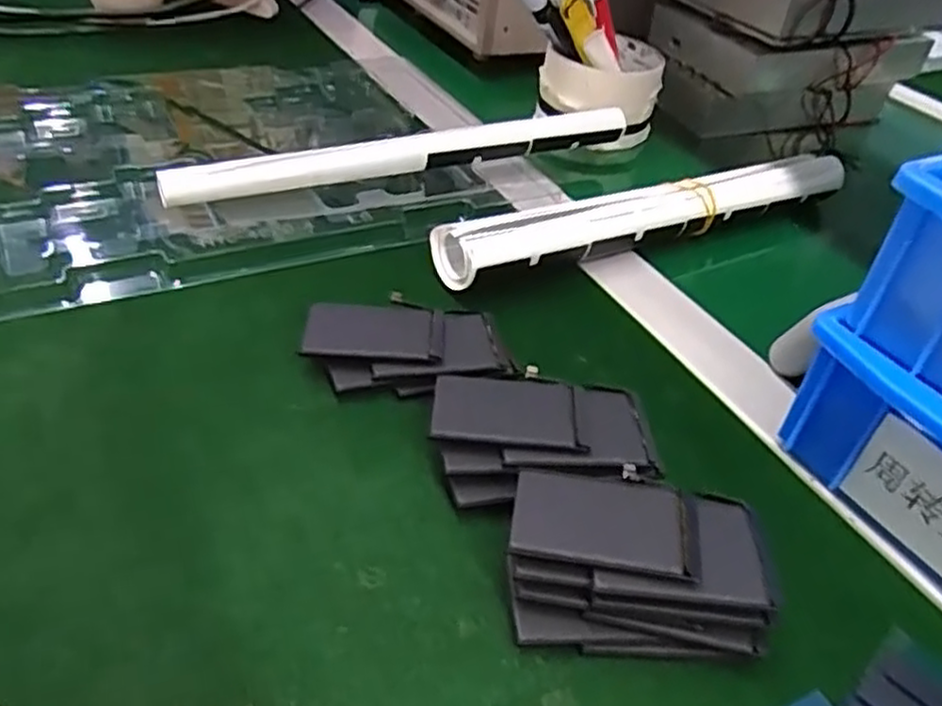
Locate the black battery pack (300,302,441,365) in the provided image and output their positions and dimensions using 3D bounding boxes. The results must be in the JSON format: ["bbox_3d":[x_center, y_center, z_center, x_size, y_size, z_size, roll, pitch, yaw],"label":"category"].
[{"bbox_3d":[-0.042,-0.009,0.324,0.059,0.004,0.034,4,42,-4],"label":"black battery pack"}]

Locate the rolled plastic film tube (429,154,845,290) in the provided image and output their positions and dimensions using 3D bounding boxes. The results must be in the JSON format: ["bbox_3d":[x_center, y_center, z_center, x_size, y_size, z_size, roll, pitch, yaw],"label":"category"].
[{"bbox_3d":[0.117,-0.083,0.433,0.301,0.031,0.032,-17,46,-26],"label":"rolled plastic film tube"}]

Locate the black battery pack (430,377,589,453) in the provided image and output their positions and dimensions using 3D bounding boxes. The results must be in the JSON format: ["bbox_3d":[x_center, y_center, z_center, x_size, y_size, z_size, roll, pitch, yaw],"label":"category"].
[{"bbox_3d":[0.013,0.022,0.285,0.054,0.004,0.034,5,40,0],"label":"black battery pack"}]

